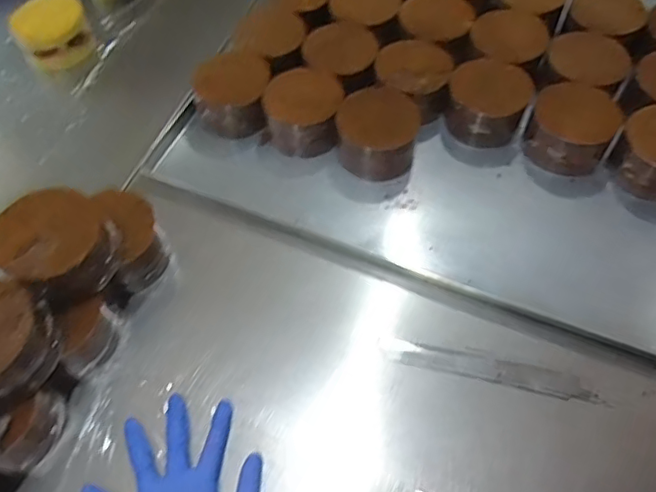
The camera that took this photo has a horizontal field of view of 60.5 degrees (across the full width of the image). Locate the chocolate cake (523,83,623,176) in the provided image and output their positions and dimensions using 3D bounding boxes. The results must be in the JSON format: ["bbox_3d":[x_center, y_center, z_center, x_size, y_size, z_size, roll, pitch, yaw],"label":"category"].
[{"bbox_3d":[0.290,-0.139,0.673,0.097,0.064,0.093,23,62,14],"label":"chocolate cake"}]

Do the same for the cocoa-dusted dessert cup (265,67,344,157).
[{"bbox_3d":[-0.029,-0.167,0.703,0.089,0.053,0.096,-1,59,1],"label":"cocoa-dusted dessert cup"}]

